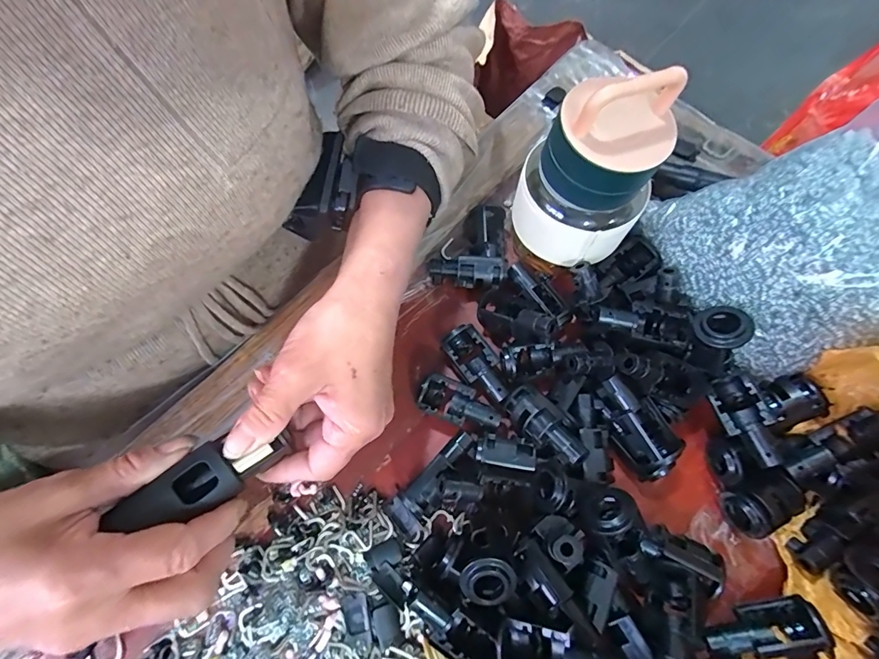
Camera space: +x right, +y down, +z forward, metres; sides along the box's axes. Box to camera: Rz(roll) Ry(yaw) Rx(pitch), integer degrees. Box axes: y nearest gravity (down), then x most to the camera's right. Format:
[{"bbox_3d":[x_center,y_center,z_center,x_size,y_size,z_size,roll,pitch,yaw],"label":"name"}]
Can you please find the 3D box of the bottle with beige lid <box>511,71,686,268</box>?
[{"bbox_3d":[0.086,-0.090,0.244,0.071,0.115,0.059,39,73,15],"label":"bottle with beige lid"}]

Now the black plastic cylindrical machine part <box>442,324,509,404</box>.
[{"bbox_3d":[0.025,0.024,0.274,0.026,0.018,0.052,-35,71,-12],"label":"black plastic cylindrical machine part"}]

